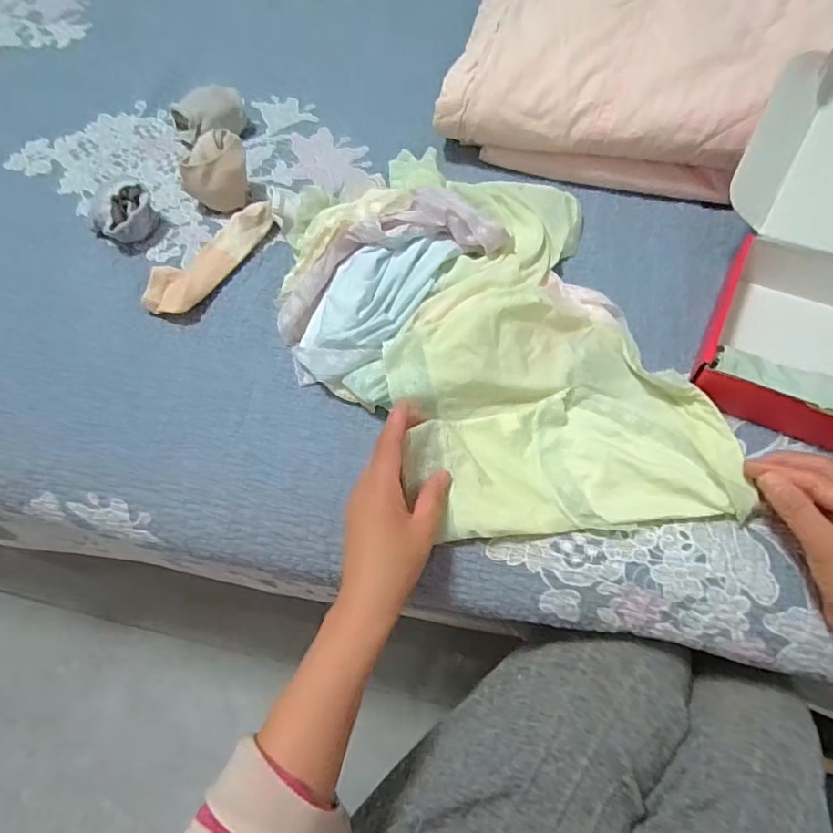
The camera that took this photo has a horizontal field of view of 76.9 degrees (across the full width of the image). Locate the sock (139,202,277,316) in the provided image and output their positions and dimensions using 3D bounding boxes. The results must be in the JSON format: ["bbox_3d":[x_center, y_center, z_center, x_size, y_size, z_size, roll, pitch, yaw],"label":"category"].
[{"bbox_3d":[-0.194,-0.153,0.501,0.041,0.023,0.152,31,69,17],"label":"sock"}]

